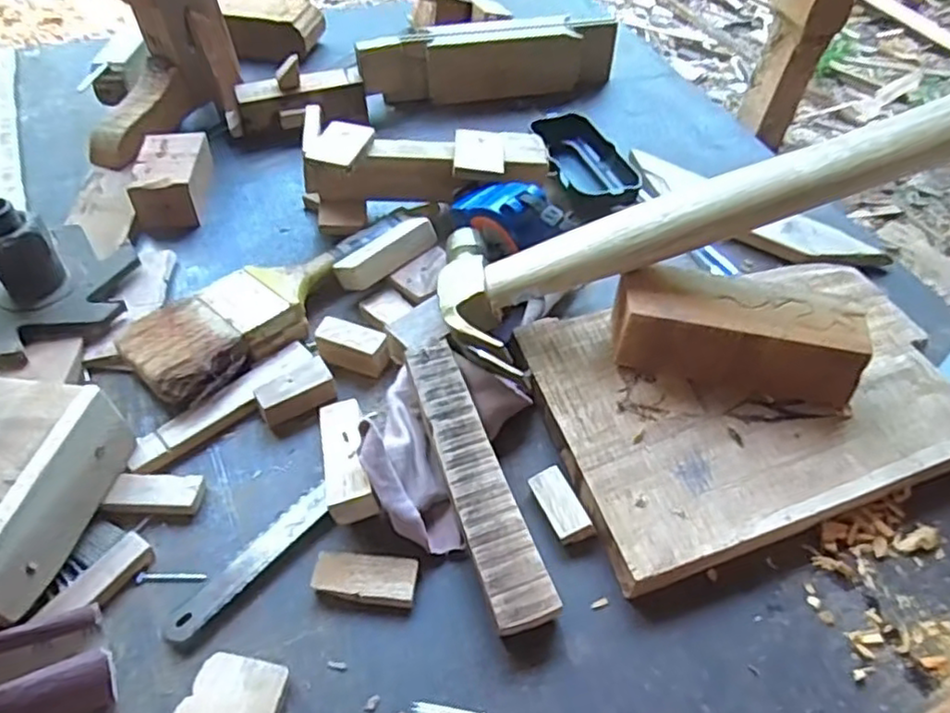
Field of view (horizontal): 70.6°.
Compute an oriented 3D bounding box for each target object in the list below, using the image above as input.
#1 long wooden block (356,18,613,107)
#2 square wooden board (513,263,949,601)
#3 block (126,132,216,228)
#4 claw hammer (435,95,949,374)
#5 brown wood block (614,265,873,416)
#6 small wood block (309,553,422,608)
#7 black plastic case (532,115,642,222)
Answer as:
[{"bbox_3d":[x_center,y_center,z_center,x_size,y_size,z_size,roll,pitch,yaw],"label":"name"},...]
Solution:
[{"bbox_3d":[0.014,-0.262,0.590,0.225,0.056,0.035,-5,50,-10],"label":"long wooden block"},{"bbox_3d":[0.149,0.020,0.364,0.223,0.028,0.155,-12,52,-16],"label":"square wooden board"},{"bbox_3d":[-0.216,-0.126,0.482,0.045,0.034,0.074,-2,50,-7],"label":"block"},{"bbox_3d":[0.117,-0.077,0.347,0.283,0.032,0.093,-18,49,14],"label":"claw hammer"},{"bbox_3d":[0.136,-0.009,0.356,0.122,0.048,0.042,15,50,7],"label":"brown wood block"},{"bbox_3d":[-0.049,0.102,0.304,0.045,0.010,0.021,6,49,-1],"label":"small wood block"},{"bbox_3d":[0.081,-0.144,0.511,0.056,0.027,0.114,-19,54,-21],"label":"black plastic case"}]

